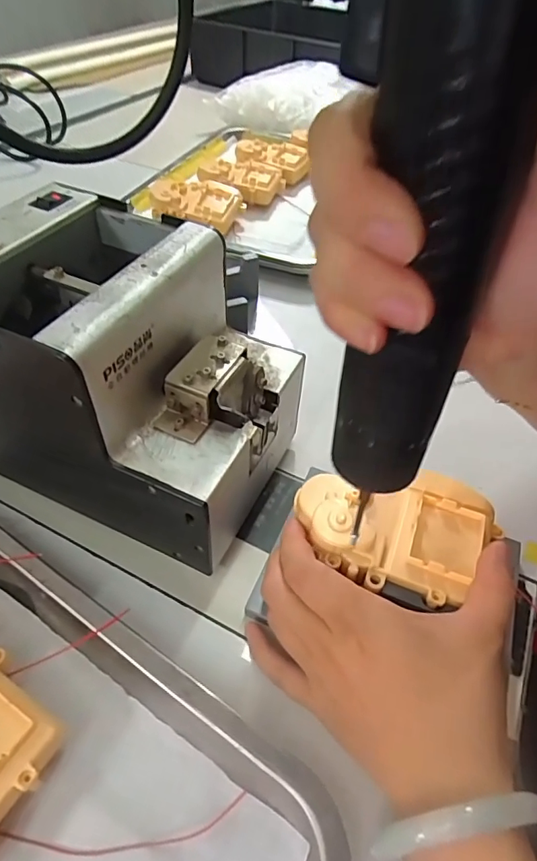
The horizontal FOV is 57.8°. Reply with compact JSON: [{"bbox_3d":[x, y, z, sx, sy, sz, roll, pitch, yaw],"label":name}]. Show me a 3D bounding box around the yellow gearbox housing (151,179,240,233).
[{"bbox_3d":[-0.084,-0.253,0.546,0.099,0.036,0.066,13,49,8],"label":"yellow gearbox housing"}]

